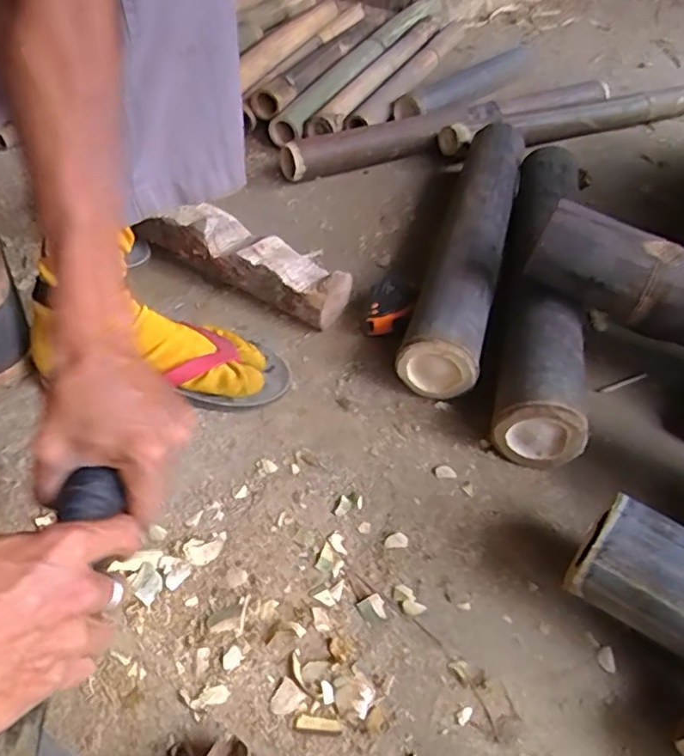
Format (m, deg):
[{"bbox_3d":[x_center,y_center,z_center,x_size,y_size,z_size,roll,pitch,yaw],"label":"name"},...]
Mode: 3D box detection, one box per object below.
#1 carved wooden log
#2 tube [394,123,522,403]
[{"bbox_3d":[-0.110,-0.133,0.687,0.245,0.073,0.077,22,48,16],"label":"carved wooden log"},{"bbox_3d":[0.161,-0.175,0.741,0.081,0.089,0.503,15,46,9],"label":"tube"}]

